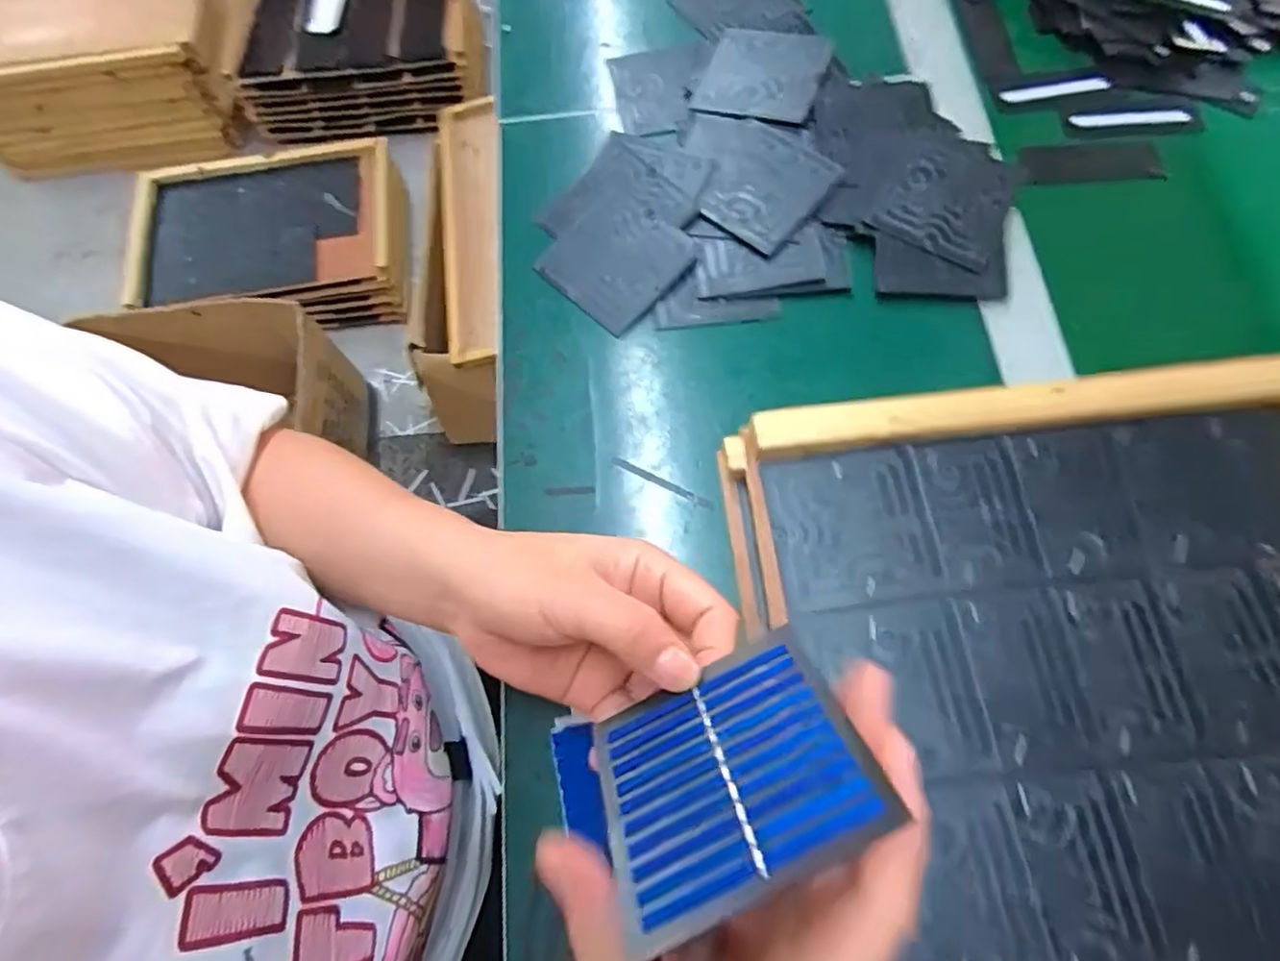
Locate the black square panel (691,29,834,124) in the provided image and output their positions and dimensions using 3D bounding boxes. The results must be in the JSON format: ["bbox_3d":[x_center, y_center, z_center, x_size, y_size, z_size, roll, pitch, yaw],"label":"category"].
[{"bbox_3d":[0.085,-0.284,0.449,0.081,0.004,0.076,18,75,18],"label":"black square panel"}]

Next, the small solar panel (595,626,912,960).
[{"bbox_3d":[0.025,0.088,0.196,0.078,0.004,0.074,-30,28,3],"label":"small solar panel"}]

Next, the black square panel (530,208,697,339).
[{"bbox_3d":[-0.017,-0.144,0.418,0.082,0.006,0.077,41,87,16],"label":"black square panel"}]

